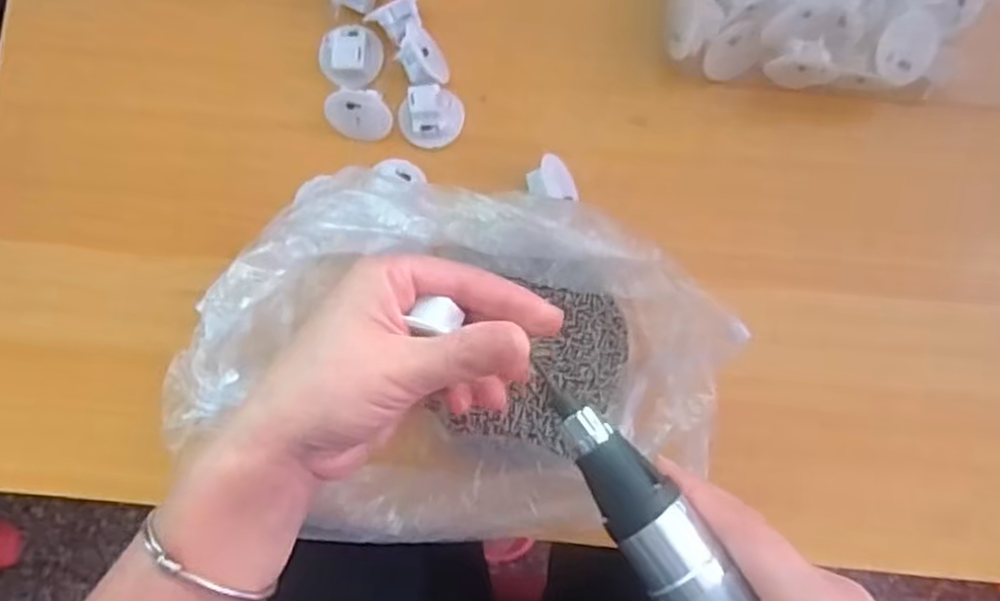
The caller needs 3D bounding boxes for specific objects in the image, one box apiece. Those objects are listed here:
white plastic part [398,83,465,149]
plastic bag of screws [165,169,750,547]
[{"bbox_3d":[-0.035,-0.093,0.382,0.032,0.023,0.027,-8,83,1],"label":"white plastic part"},{"bbox_3d":[-0.023,0.029,0.334,0.238,0.057,0.158,9,84,3],"label":"plastic bag of screws"}]

